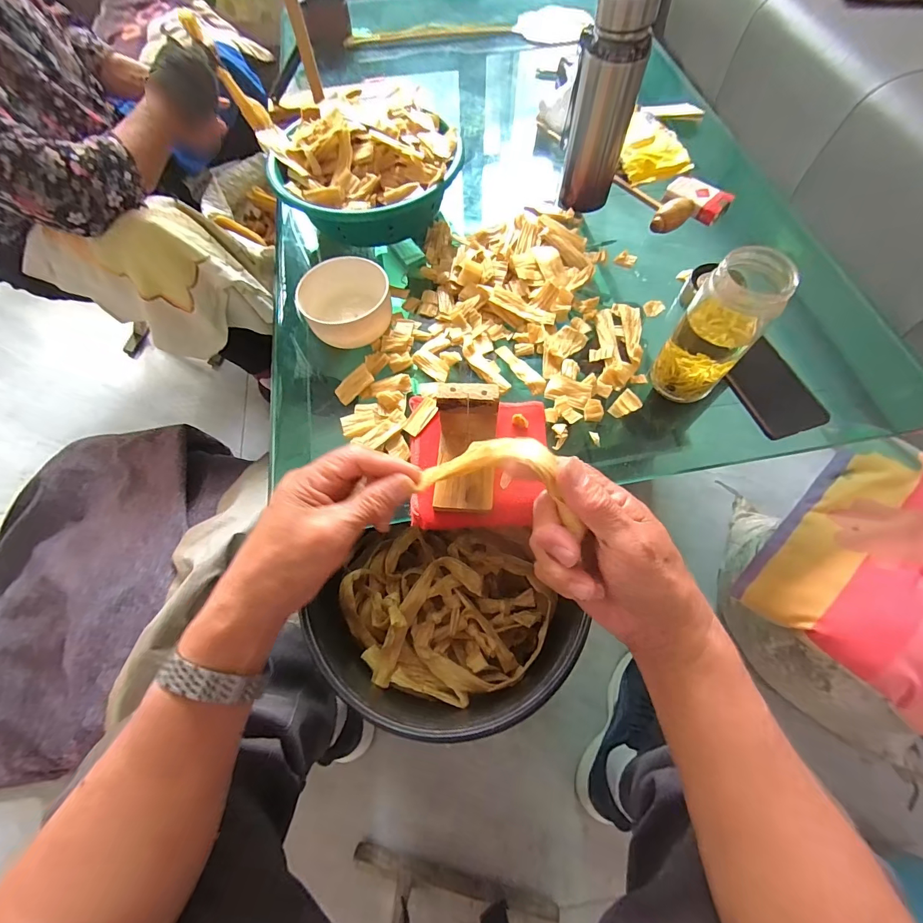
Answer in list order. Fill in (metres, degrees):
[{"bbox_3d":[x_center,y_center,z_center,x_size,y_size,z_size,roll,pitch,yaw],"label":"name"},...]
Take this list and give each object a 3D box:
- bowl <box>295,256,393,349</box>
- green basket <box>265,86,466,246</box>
[{"bbox_3d":[-0.136,-0.191,0.479,0.105,0.050,0.087,-19,67,-6],"label":"bowl"},{"bbox_3d":[-0.133,-0.413,0.554,0.245,0.096,0.235,-1,67,2],"label":"green basket"}]

